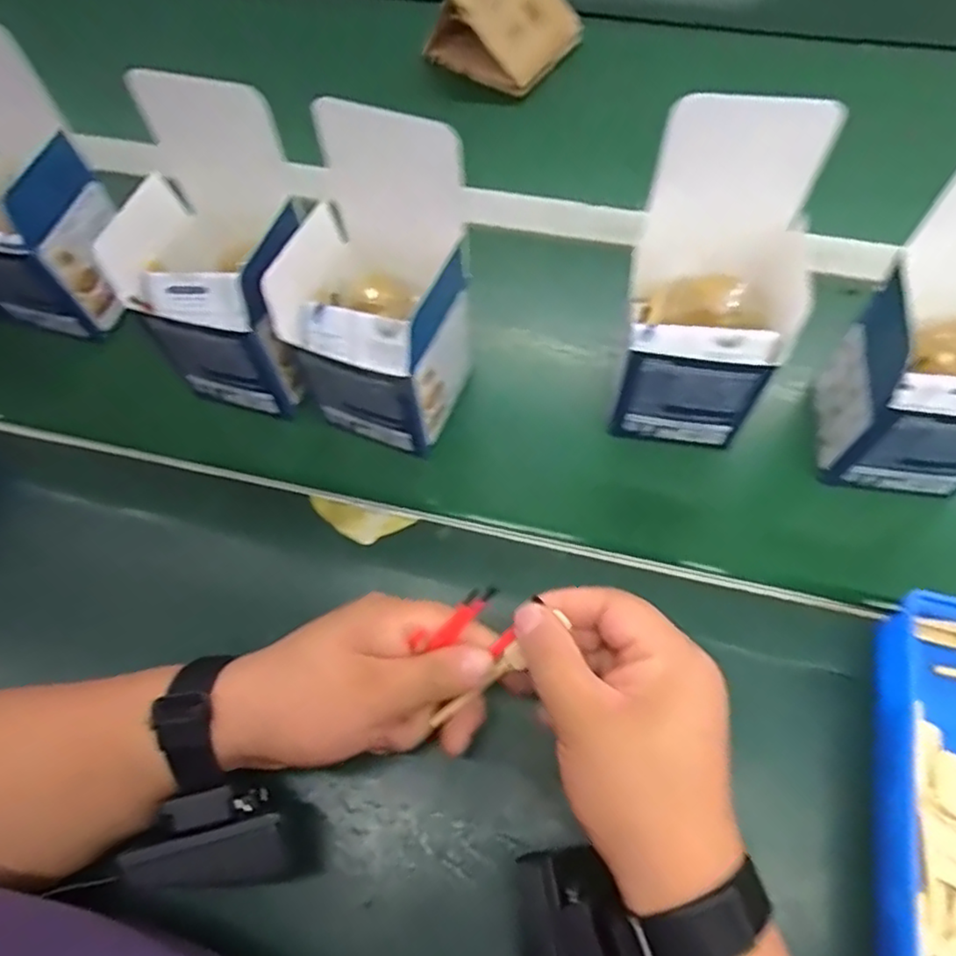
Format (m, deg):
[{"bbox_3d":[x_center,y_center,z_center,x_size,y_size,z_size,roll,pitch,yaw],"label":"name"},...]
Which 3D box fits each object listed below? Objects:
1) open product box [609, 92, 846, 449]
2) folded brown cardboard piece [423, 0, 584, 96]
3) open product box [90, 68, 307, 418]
[{"bbox_3d":[0.134,-0.099,0.384,0.096,0.186,0.091,8,64,8],"label":"open product box"},{"bbox_3d":[0.030,-0.425,0.610,0.105,0.072,0.115,31,69,18],"label":"folded brown cardboard piece"},{"bbox_3d":[-0.159,-0.138,0.403,0.100,0.168,0.112,10,64,9],"label":"open product box"}]

